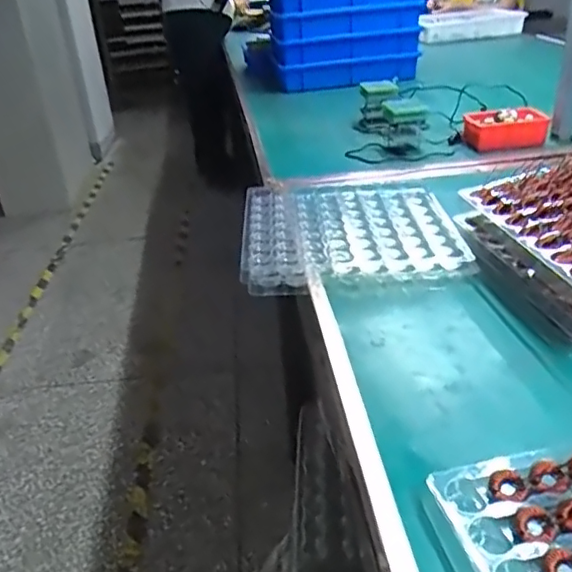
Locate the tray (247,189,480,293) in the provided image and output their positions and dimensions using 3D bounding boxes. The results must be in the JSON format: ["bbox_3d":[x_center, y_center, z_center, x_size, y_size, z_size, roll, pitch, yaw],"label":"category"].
[{"bbox_3d":[0.090,-0.082,0.845,0.295,0.050,0.309,-6,30,2],"label":"tray"}]

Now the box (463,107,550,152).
[{"bbox_3d":[0.439,-0.320,1.163,0.154,0.052,0.094,-6,30,-2],"label":"box"}]

